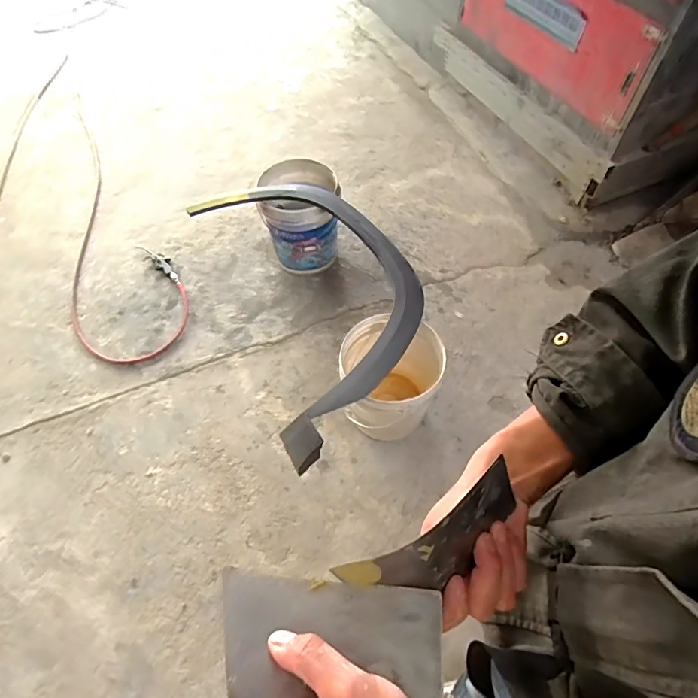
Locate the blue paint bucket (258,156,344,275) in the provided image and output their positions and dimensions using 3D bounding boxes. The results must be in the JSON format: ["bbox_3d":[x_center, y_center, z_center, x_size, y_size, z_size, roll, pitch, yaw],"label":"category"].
[{"bbox_3d":[-0.185,-0.509,1.722,0.282,0.379,0.261,-1,58,2],"label":"blue paint bucket"}]

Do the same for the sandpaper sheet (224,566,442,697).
[{"bbox_3d":[-0.012,0.178,0.266,0.136,0.010,0.067,7,47,2],"label":"sandpaper sheet"}]

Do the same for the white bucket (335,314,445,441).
[{"bbox_3d":[0.119,0.104,1.384,0.286,0.378,0.303,1,62,-1],"label":"white bucket"}]

